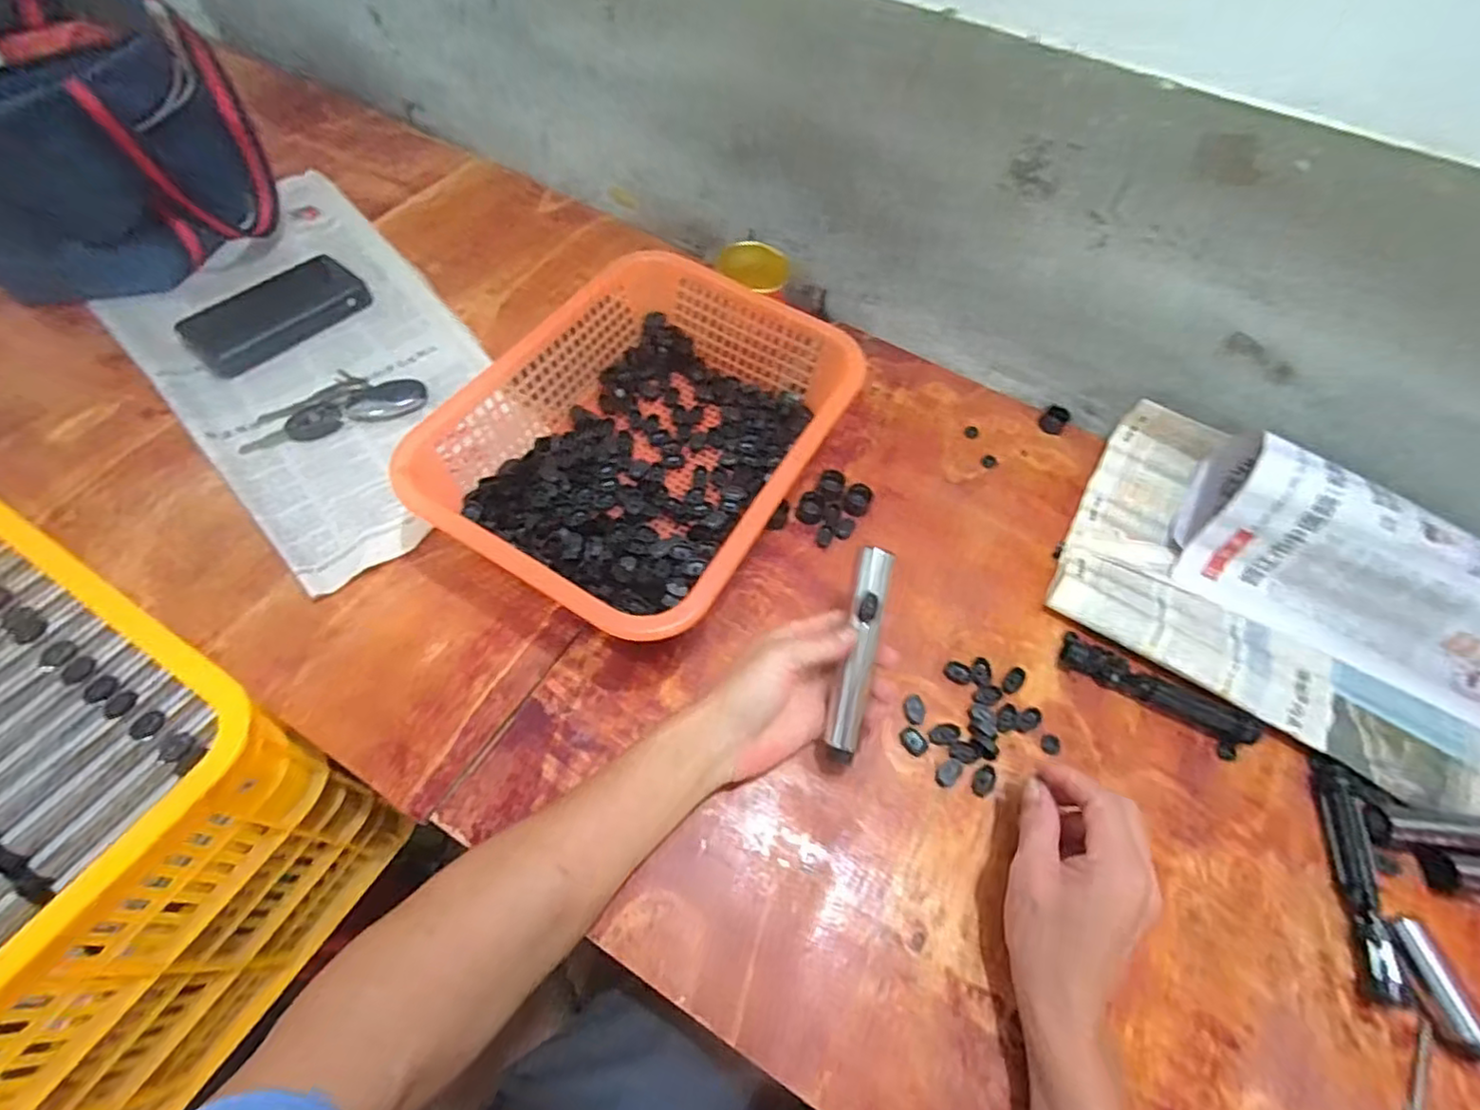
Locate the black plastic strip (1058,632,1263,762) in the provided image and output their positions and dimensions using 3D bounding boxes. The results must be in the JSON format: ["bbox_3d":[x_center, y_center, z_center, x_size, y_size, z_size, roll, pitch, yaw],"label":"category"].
[{"bbox_3d":[0.321,0.104,0.495,0.141,0.021,0.029,31,64,12],"label":"black plastic strip"}]

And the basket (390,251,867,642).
[{"bbox_3d":[-0.073,-0.099,0.540,0.257,0.087,0.339,29,63,11],"label":"basket"}]

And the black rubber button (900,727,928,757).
[{"bbox_3d":[0.127,0.136,0.471,0.015,0.005,0.021,-32,68,-19],"label":"black rubber button"}]

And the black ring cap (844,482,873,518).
[{"bbox_3d":[0.107,-0.051,0.579,0.023,0.011,0.030,23,62,8],"label":"black ring cap"}]

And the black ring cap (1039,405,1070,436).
[{"bbox_3d":[0.320,-0.138,0.651,0.023,0.019,0.027,37,65,15],"label":"black ring cap"}]

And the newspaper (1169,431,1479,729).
[{"bbox_3d":[0.621,0.095,0.481,0.555,0.095,0.113,38,63,16],"label":"newspaper"}]

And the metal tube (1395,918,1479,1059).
[{"bbox_3d":[0.439,0.271,0.405,0.020,0.023,0.072,-5,60,-8],"label":"metal tube"}]

